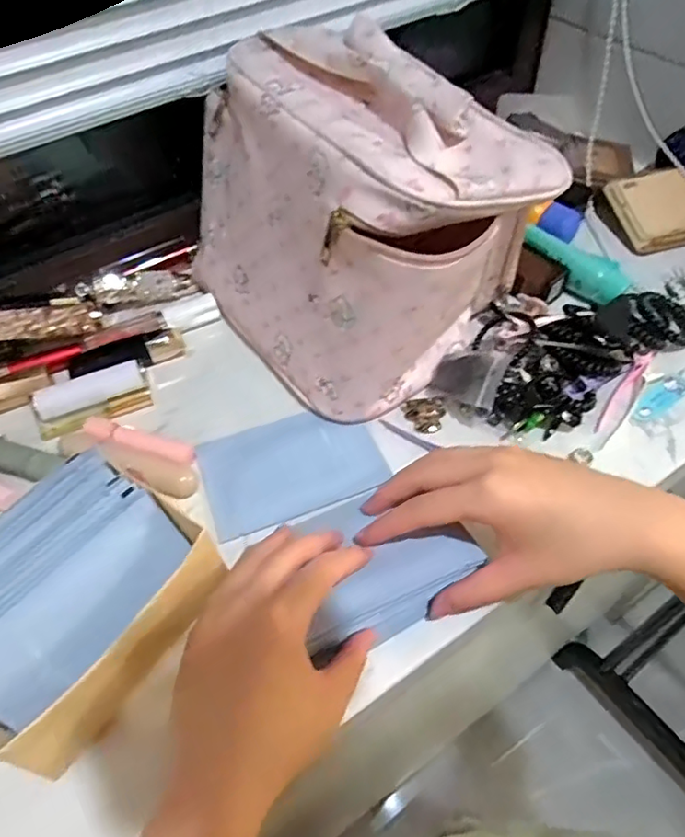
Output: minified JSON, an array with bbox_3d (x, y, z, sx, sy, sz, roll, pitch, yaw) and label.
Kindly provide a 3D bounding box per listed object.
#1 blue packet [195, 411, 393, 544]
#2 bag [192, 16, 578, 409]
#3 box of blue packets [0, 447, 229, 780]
[{"bbox_3d":[-0.035,0.030,0.393,0.115,0.007,0.077,-18,54,-10],"label":"blue packet"},{"bbox_3d":[0.000,-0.144,0.406,0.171,0.164,0.243,-35,59,-22],"label":"bag"},{"bbox_3d":[-0.134,0.098,0.297,0.101,0.066,0.127,28,59,22],"label":"box of blue packets"}]

